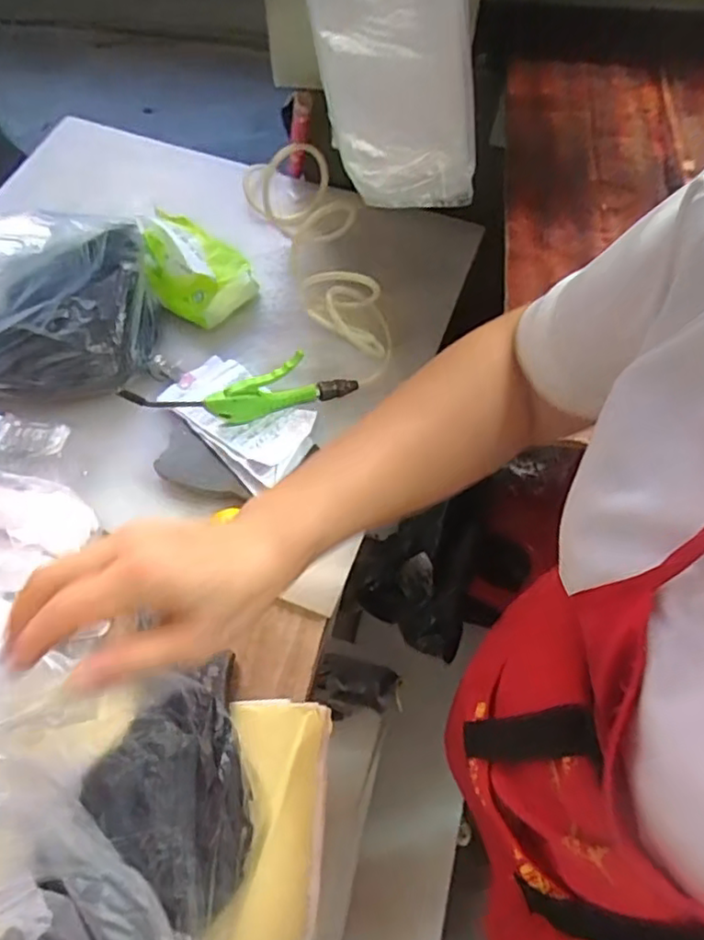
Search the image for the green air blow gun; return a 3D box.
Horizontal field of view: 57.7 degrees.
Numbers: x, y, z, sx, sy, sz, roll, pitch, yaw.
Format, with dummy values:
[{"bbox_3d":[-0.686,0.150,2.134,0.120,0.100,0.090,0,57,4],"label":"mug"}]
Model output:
[{"bbox_3d":[-0.115,-0.089,0.709,0.253,0.068,0.025,-18,42,-19],"label":"green air blow gun"}]

